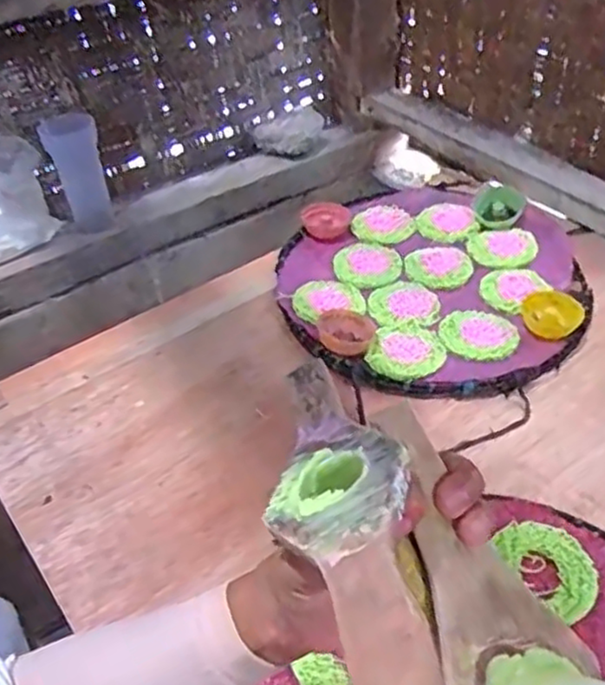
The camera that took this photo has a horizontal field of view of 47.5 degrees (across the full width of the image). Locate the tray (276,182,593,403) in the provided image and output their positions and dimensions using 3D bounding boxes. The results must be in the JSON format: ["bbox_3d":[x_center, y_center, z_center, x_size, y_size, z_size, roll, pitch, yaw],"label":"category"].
[{"bbox_3d":[0.148,-0.081,0.798,0.335,0.025,0.374,5,45,11],"label":"tray"}]

